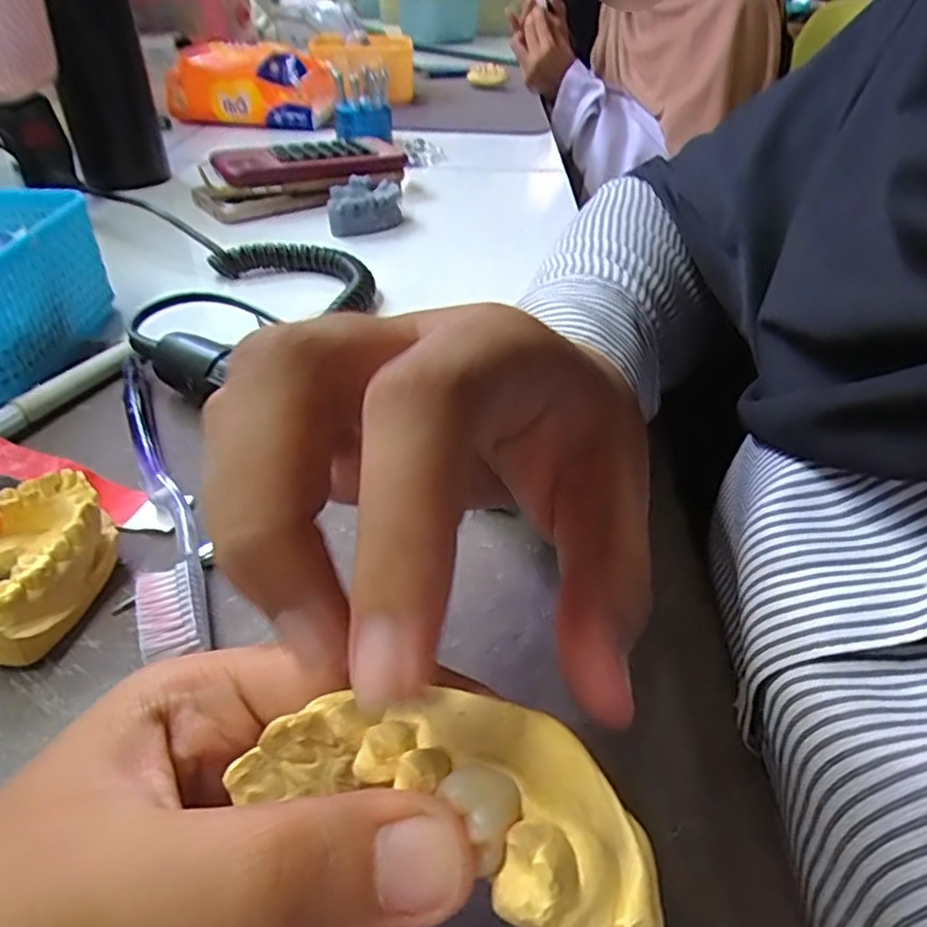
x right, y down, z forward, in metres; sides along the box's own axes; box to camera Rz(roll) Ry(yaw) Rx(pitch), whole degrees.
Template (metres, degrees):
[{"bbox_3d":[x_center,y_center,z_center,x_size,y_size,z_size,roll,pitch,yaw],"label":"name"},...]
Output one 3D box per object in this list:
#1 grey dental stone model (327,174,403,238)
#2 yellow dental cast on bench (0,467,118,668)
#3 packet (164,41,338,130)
[{"bbox_3d":[-0.075,-0.197,0.513,0.053,0.023,0.068,-3,37,-5],"label":"grey dental stone model"},{"bbox_3d":[-0.139,0.031,0.215,0.057,0.029,0.050,27,44,31],"label":"yellow dental cast on bench"},{"bbox_3d":[-0.233,-0.422,0.746,0.181,0.073,0.098,-11,40,-17],"label":"packet"}]

